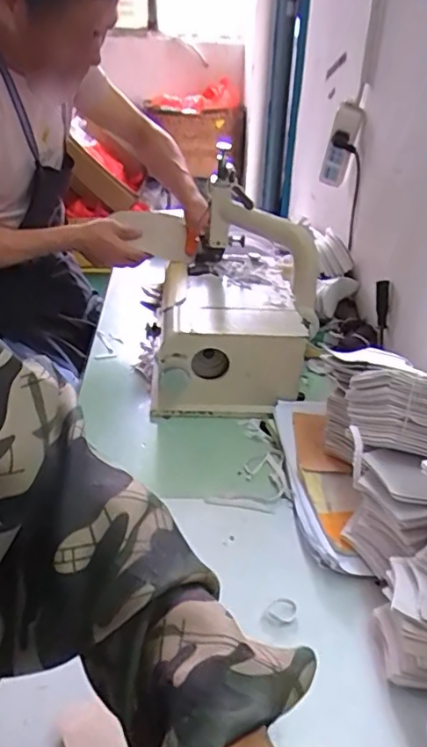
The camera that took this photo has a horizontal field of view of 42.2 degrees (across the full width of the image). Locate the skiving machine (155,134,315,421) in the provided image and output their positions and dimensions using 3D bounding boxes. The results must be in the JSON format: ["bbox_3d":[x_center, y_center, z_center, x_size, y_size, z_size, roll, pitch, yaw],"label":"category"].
[{"bbox_3d":[0.036,-0.125,0.913,0.252,0.290,0.292,0,33,-1],"label":"skiving machine"}]

